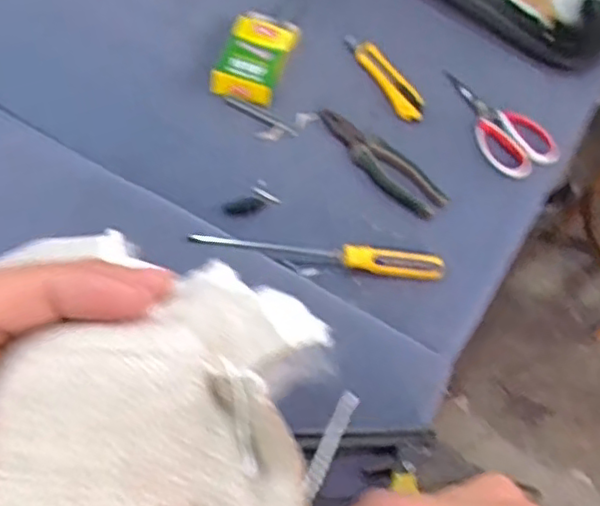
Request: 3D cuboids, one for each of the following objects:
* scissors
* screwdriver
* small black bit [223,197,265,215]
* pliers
[{"bbox_3d":[0.260,-0.182,0.895,0.105,0.021,0.188,-27,68,-22],"label":"scissors"},{"bbox_3d":[0.022,0.004,0.734,0.276,0.028,0.033,6,60,-6],"label":"screwdriver"},{"bbox_3d":[-0.065,-0.055,0.772,0.047,0.006,0.019,-18,65,-18],"label":"small black bit"},{"bbox_3d":[0.097,-0.119,0.831,0.055,0.013,0.202,-36,72,-25],"label":"pliers"}]

